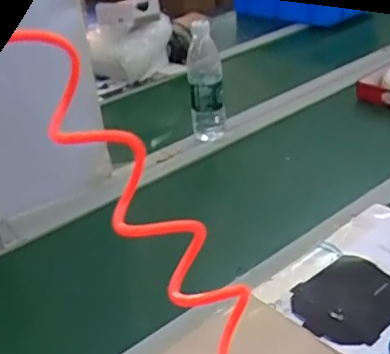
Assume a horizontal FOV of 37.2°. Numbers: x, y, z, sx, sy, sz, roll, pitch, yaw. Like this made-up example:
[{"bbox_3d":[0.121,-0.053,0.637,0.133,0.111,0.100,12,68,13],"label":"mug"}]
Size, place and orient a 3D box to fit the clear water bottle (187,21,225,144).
[{"bbox_3d":[0.022,-0.181,1.134,0.068,0.234,0.078,-5,31,0],"label":"clear water bottle"}]

